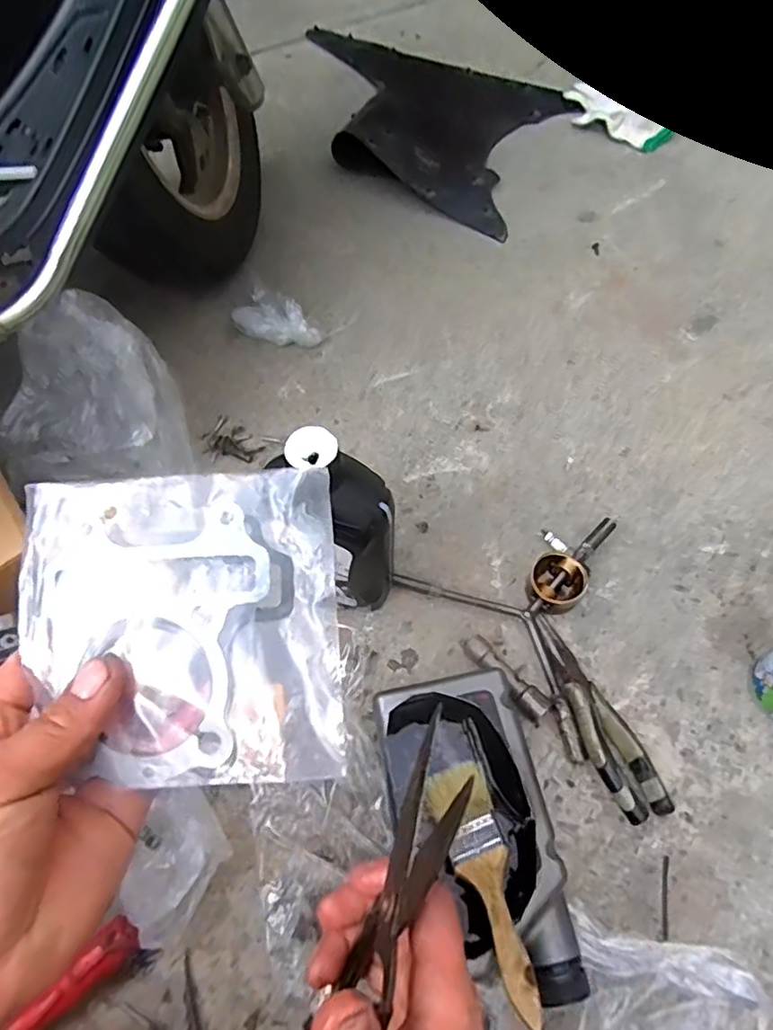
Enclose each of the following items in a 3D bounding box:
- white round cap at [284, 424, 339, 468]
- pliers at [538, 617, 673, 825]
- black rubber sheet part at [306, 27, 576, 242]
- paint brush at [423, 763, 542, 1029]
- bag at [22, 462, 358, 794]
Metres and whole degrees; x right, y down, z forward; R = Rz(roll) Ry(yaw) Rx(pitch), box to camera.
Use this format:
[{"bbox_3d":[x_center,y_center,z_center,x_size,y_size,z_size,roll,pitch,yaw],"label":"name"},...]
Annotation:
[{"bbox_3d":[-0.052,-0.047,0.426,0.035,0.006,0.034,0,60,-1],"label":"white round cap"},{"bbox_3d":[0.179,0.174,0.533,0.046,0.035,0.174,-21,63,-10],"label":"pliers"},{"bbox_3d":[0.028,-0.652,0.976,0.501,0.060,0.400,25,64,14],"label":"black rubber sheet part"},{"bbox_3d":[0.068,0.260,0.437,0.048,0.011,0.167,-22,39,3],"label":"paint brush"},{"bbox_3d":[-0.090,0.049,0.271,0.138,0.008,0.134,-3,82,-1],"label":"bag"}]

